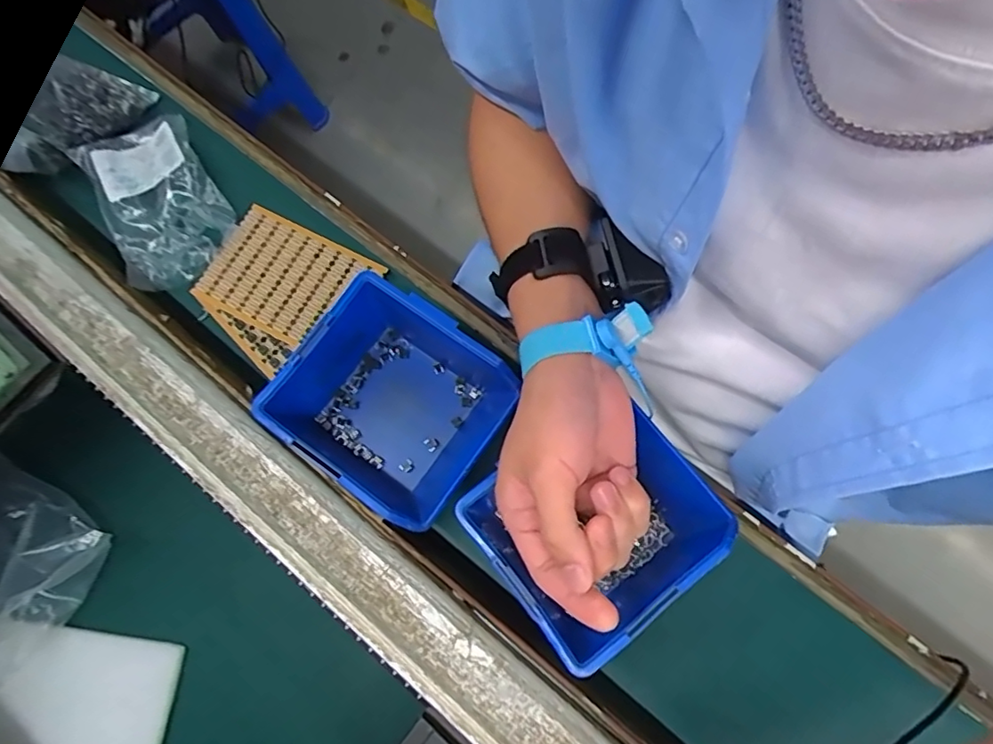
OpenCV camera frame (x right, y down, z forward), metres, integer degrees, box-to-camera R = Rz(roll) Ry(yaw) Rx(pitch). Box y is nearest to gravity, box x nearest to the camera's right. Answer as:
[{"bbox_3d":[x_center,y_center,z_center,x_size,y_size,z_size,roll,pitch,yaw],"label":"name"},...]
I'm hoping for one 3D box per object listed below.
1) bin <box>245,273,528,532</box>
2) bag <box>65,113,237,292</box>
[{"bbox_3d":[-0.065,0.021,0.391,0.130,0.065,0.126,34,79,10],"label":"bin"},{"bbox_3d":[-0.279,-0.143,0.473,0.092,0.027,0.167,-30,74,-8],"label":"bag"}]

